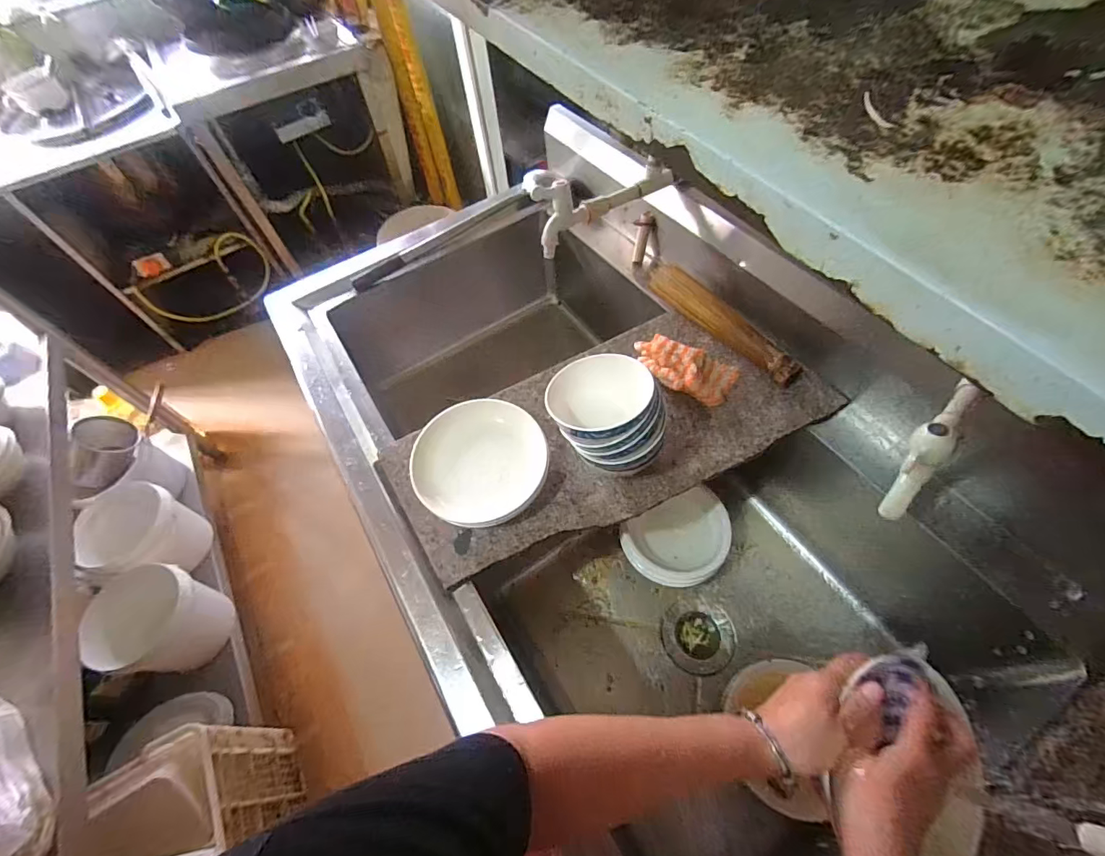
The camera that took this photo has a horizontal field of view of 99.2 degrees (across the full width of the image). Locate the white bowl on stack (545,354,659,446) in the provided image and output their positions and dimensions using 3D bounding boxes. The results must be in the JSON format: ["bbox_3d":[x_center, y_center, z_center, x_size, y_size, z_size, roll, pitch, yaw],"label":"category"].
[{"bbox_3d":[0.057,-0.029,0.539,0.105,0.060,0.115,-2,58,3],"label":"white bowl on stack"}]

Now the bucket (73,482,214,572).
[{"bbox_3d":[-1.013,0.261,1.165,0.261,0.183,0.211,11,60,11],"label":"bucket"}]

